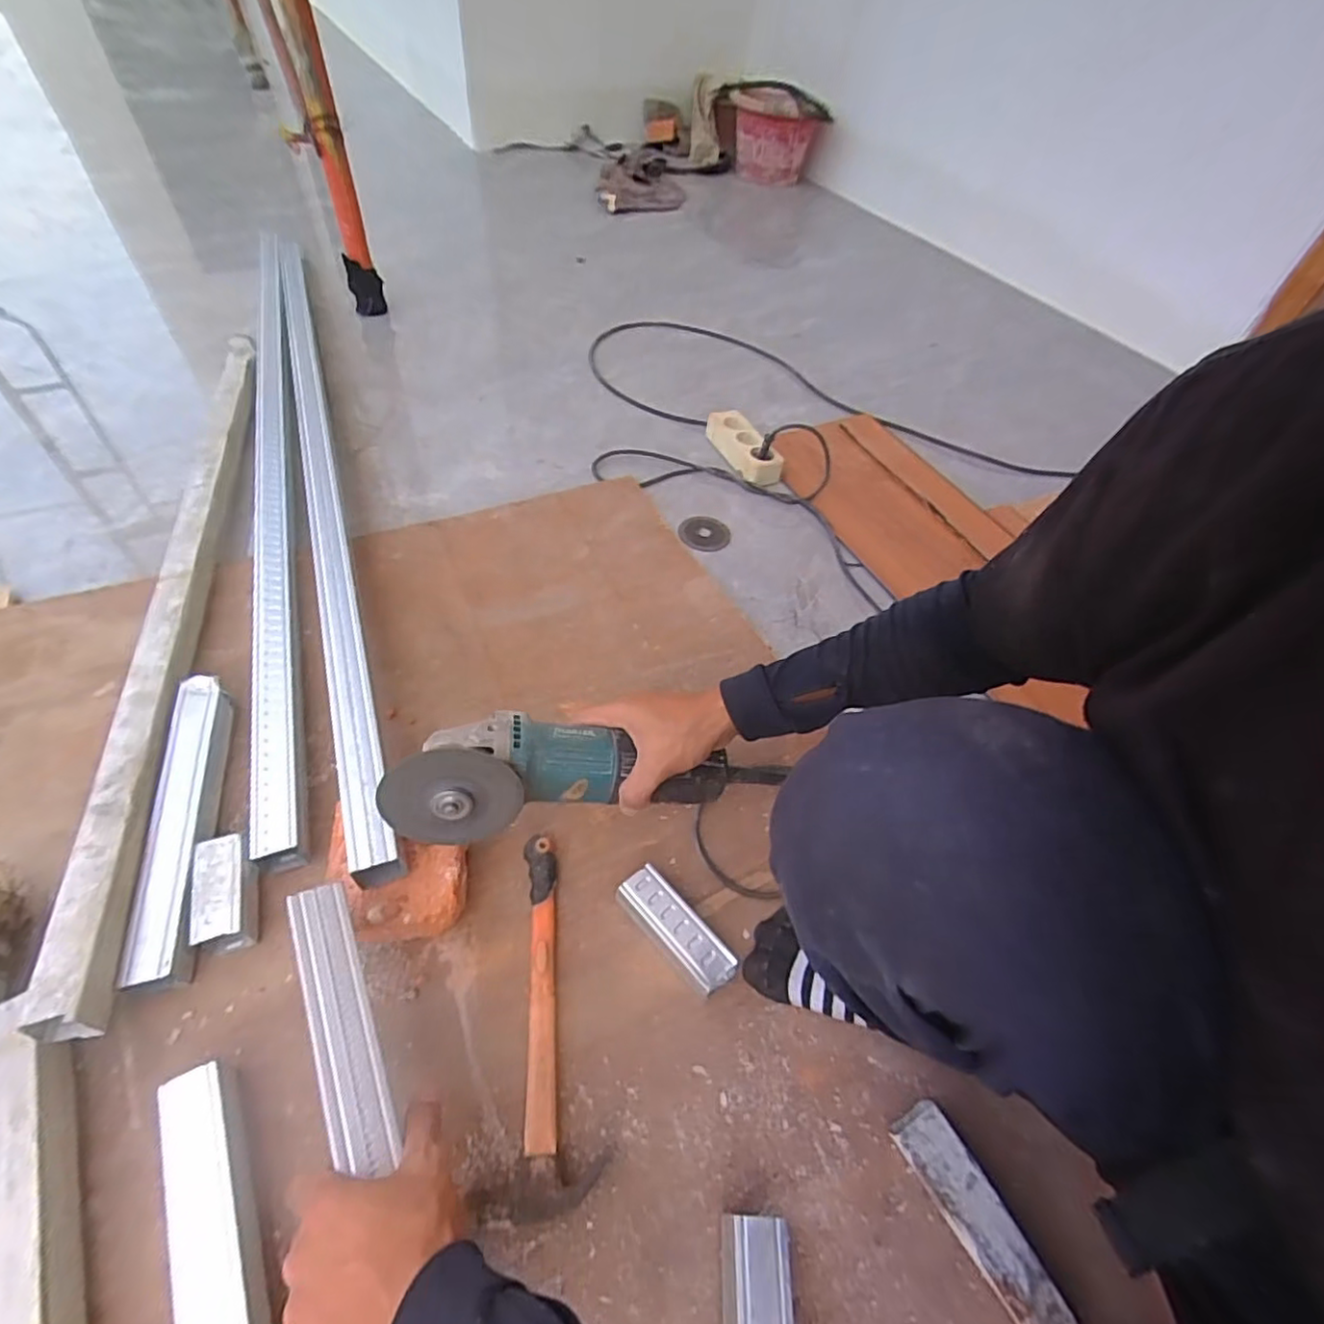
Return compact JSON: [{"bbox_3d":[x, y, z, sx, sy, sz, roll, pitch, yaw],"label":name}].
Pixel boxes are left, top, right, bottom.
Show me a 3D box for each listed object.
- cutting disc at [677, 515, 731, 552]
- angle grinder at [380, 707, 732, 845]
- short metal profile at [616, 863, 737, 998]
[{"bbox_3d":[0.061,-0.185,0.913,0.075,0.004,0.073,3,50,-3],"label":"cutting disc"},{"bbox_3d":[-0.080,0.082,0.512,0.259,0.075,0.078,0,49,-21],"label":"angle grinder"},{"bbox_3d":[0.011,0.229,0.539,0.038,0.040,0.111,-33,60,-29],"label":"short metal profile"}]

